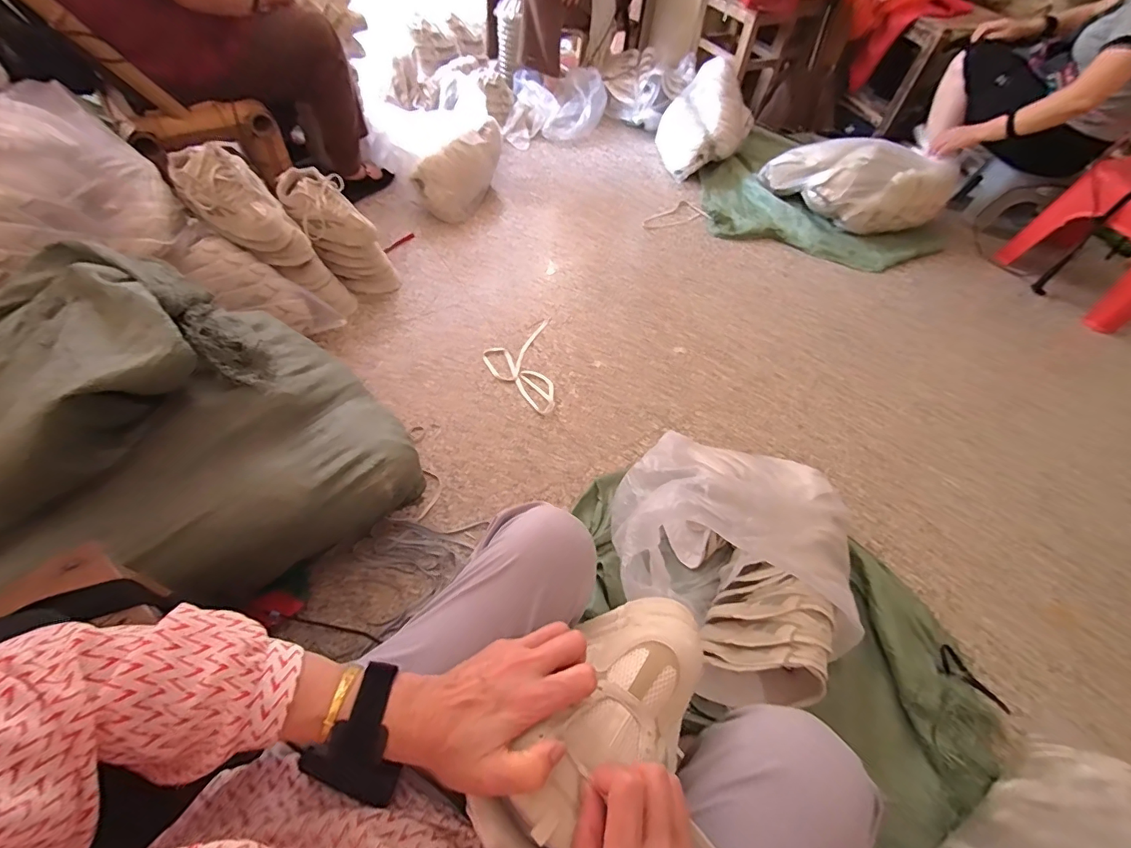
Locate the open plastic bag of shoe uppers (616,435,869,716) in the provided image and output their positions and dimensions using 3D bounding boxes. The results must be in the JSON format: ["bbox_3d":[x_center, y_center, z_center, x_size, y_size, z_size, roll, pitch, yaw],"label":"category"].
[{"bbox_3d":[0.320,0.209,0.883,0.457,0.272,0.422,19,57,7],"label":"open plastic bag of shoe uppers"}]

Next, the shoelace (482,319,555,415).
[{"bbox_3d":[-0.122,-0.151,1.233,0.169,0.009,0.305,-2,57,-6],"label":"shoelace"}]

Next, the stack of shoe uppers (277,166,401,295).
[{"bbox_3d":[-0.567,-0.485,1.247,0.135,0.344,0.147,-2,53,24],"label":"stack of shoe uppers"}]

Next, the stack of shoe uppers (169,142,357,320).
[{"bbox_3d":[-0.643,-0.405,1.088,0.111,0.438,0.121,-13,53,21],"label":"stack of shoe uppers"}]

